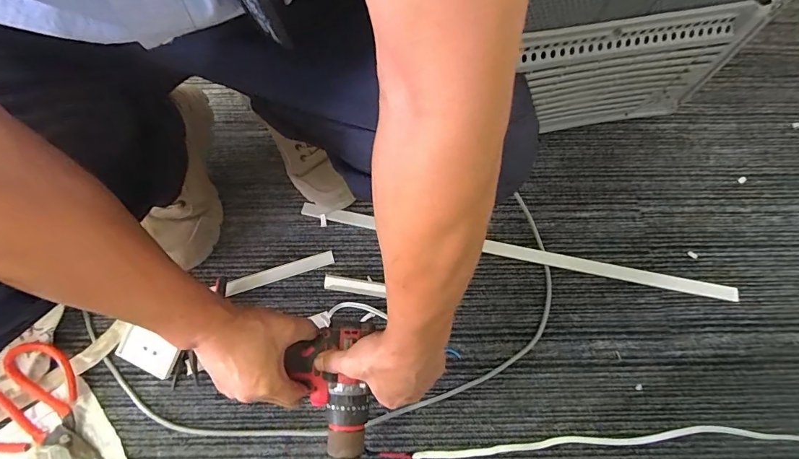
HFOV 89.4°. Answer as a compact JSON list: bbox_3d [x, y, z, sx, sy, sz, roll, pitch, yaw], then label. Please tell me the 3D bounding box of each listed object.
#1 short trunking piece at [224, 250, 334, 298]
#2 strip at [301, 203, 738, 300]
[{"bbox_3d":[-0.180,0.064,0.608,0.162,0.006,0.022,-17,69,-7],"label":"short trunking piece"},{"bbox_3d":[0.172,0.035,0.621,0.656,0.019,0.021,11,69,4],"label":"strip"}]

